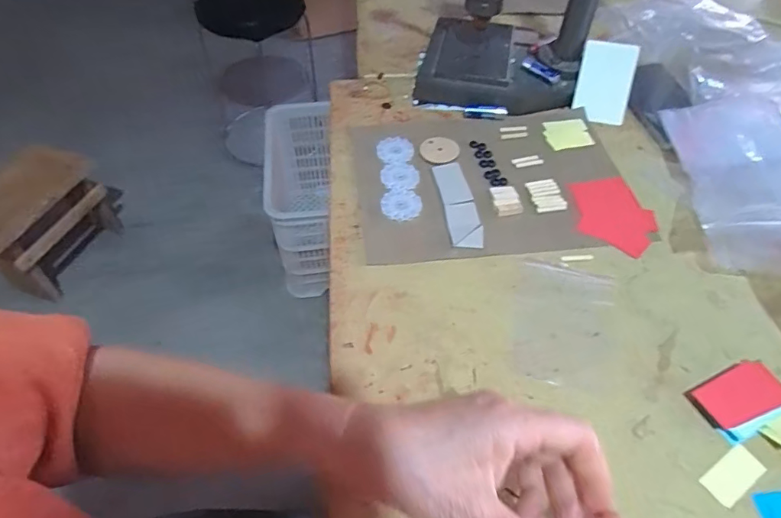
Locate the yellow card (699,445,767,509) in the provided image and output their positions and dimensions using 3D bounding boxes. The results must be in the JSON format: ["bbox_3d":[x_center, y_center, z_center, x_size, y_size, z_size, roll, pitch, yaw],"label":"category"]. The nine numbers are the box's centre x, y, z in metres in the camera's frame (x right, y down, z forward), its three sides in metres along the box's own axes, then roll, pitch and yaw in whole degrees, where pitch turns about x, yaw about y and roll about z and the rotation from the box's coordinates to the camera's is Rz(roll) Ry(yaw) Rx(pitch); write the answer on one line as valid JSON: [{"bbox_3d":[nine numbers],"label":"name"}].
[{"bbox_3d":[0.232,0.146,0.326,0.044,0.004,0.021,-26,56,-21],"label":"yellow card"}]

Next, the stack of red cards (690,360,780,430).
[{"bbox_3d":[0.259,0.100,0.356,0.065,0.006,0.036,-19,54,-16],"label":"stack of red cards"}]

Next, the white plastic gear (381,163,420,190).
[{"bbox_3d":[0.010,-0.086,0.500,0.039,0.004,0.040,0,51,-1],"label":"white plastic gear"}]

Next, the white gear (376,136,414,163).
[{"bbox_3d":[0.005,-0.119,0.526,0.041,0.004,0.042,0,51,-1],"label":"white gear"}]

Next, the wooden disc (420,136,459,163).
[{"bbox_3d":[0.054,-0.120,0.527,0.043,0.004,0.042,0,51,-1],"label":"wooden disc"}]

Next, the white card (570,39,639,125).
[{"bbox_3d":[0.251,-0.206,0.569,0.059,0.088,0.007,12,9,18],"label":"white card"}]

